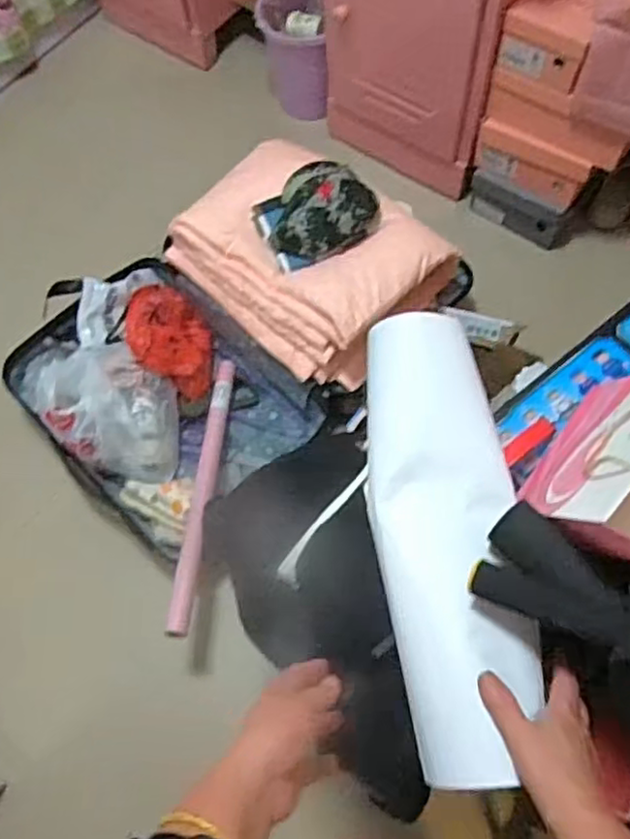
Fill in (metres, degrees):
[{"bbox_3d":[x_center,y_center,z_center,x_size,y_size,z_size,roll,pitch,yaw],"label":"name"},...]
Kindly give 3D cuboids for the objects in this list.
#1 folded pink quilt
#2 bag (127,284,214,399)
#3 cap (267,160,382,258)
[{"bbox_3d":[-0.022,-0.315,1.268,0.485,0.135,0.345,39,74,18],"label":"folded pink quilt"},{"bbox_3d":[-0.284,-0.152,1.328,0.148,0.114,0.228,-21,67,-6],"label":"bag"},{"bbox_3d":[0.018,-0.392,1.208,0.196,0.084,0.201,2,67,4],"label":"cap"}]

